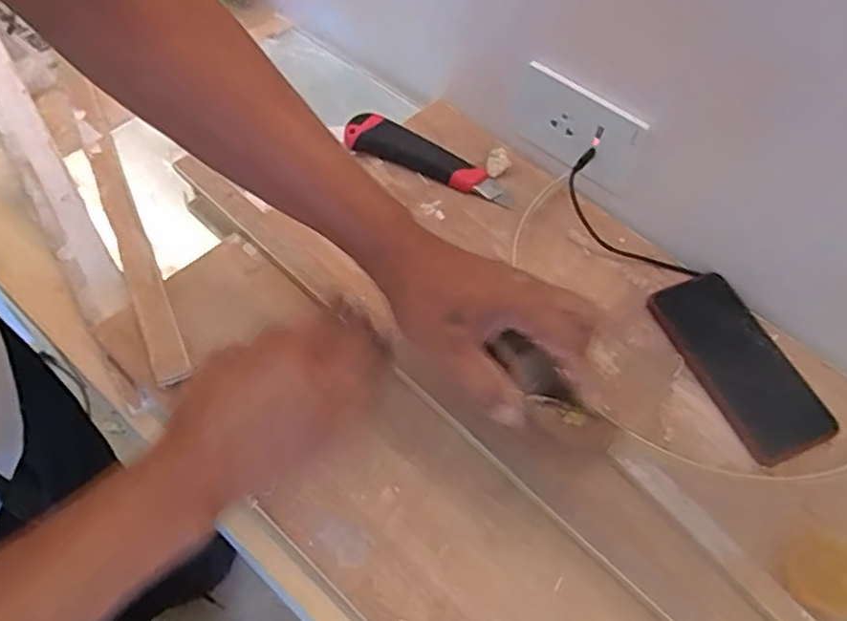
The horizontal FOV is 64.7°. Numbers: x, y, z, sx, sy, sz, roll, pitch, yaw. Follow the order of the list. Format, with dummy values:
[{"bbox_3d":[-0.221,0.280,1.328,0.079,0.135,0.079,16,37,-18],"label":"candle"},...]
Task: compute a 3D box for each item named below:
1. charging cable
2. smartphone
[{"bbox_3d":[0.173,-0.070,0.578,0.141,0.032,0.046,47,63,2],"label":"charging cable"},{"bbox_3d":[0.246,0.040,0.525,0.074,0.008,0.156,-18,59,-16],"label":"smartphone"}]

